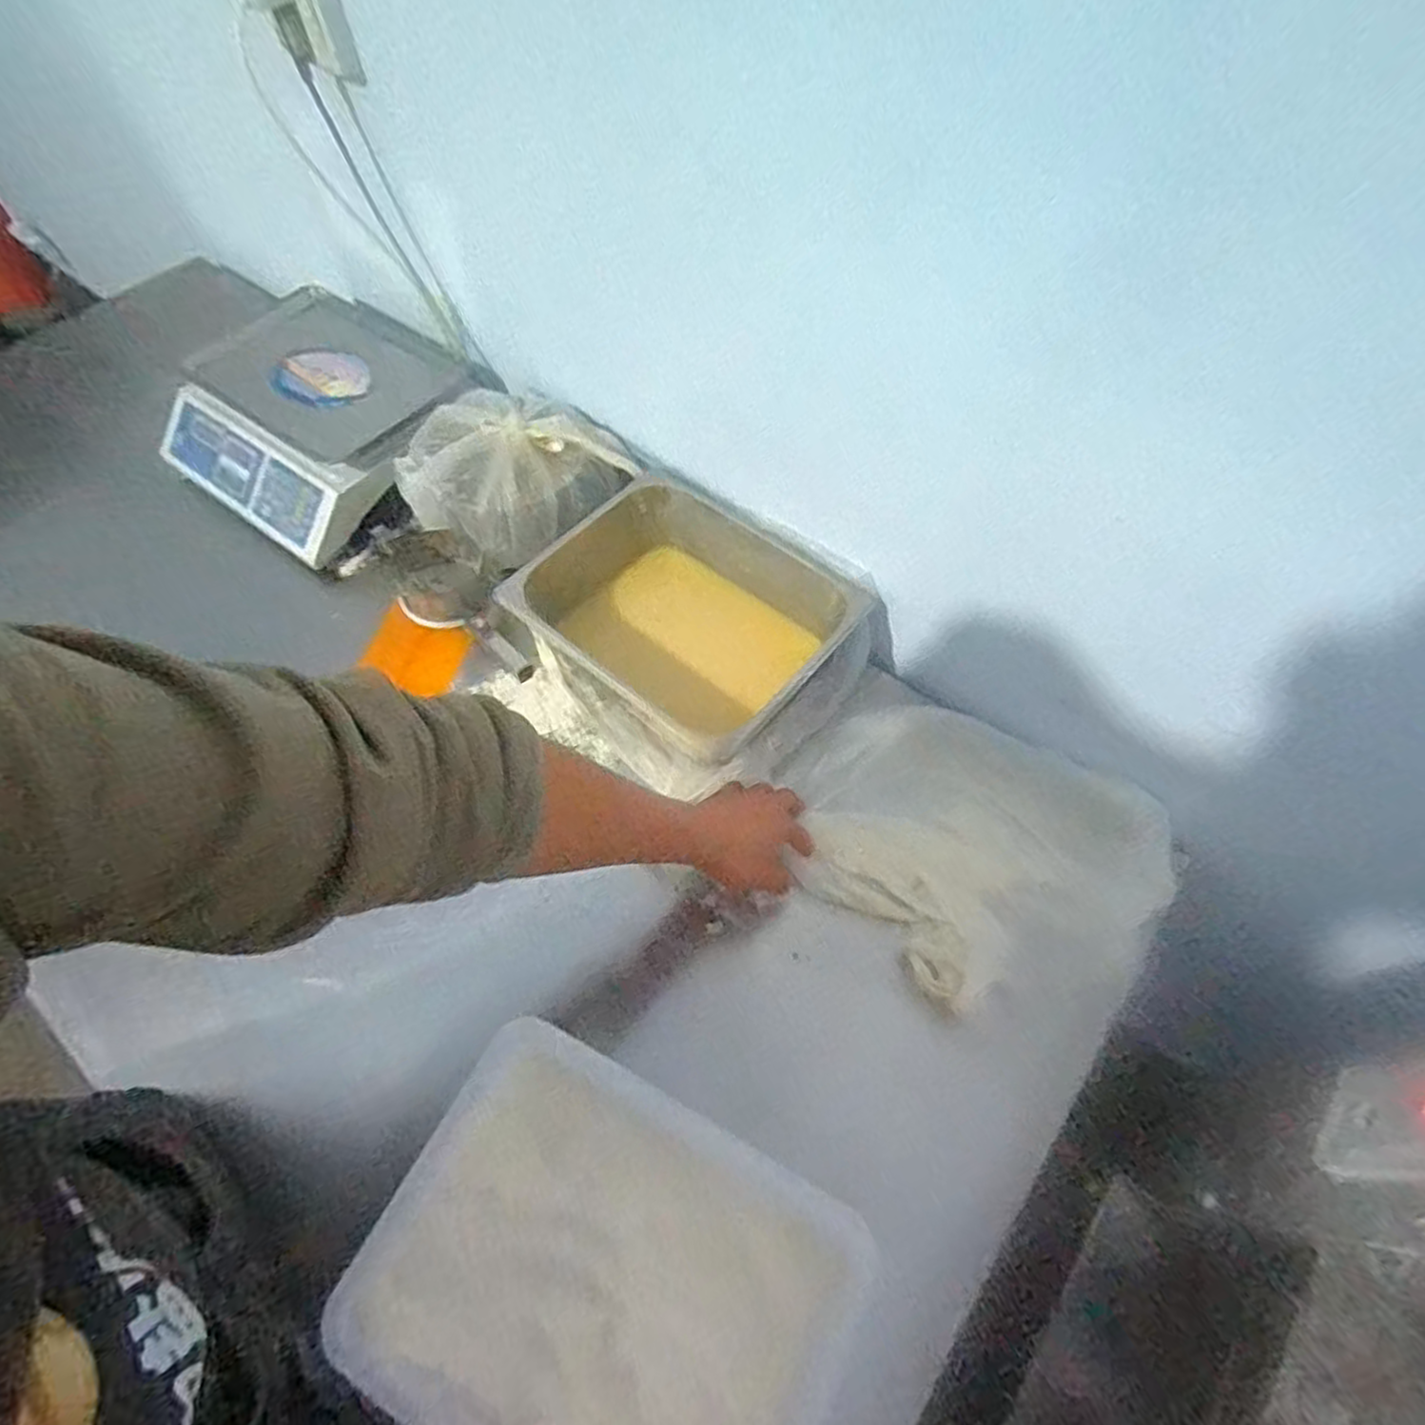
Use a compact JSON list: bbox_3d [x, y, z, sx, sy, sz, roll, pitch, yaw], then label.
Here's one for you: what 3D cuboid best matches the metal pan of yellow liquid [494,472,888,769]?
[{"bbox_3d":[-0.035,-0.099,0.860,0.344,0.151,0.254,36,65,19],"label":"metal pan of yellow liquid"}]

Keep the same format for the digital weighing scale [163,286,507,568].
[{"bbox_3d":[-0.523,-0.397,0.994,0.369,0.094,0.332,34,65,18],"label":"digital weighing scale"}]

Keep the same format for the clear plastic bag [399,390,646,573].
[{"bbox_3d":[-0.238,-0.294,0.895,0.266,0.122,0.213,-20,61,-11],"label":"clear plastic bag"}]

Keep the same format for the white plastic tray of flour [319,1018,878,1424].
[{"bbox_3d":[-0.072,0.410,0.536,0.334,0.066,0.244,25,62,14],"label":"white plastic tray of flour"}]

